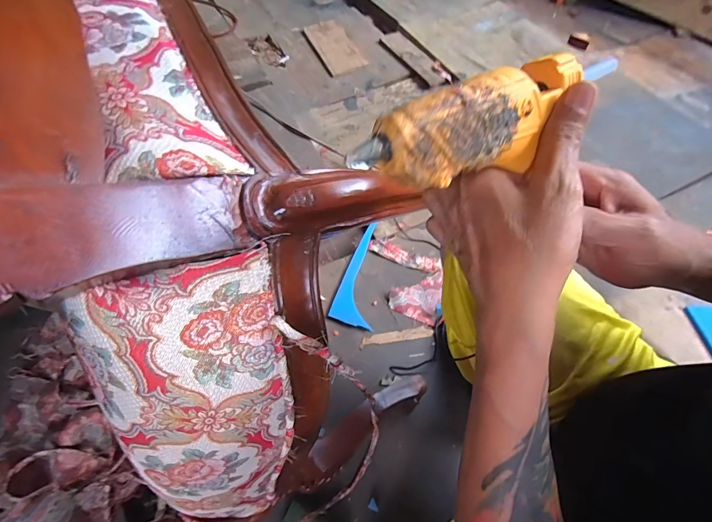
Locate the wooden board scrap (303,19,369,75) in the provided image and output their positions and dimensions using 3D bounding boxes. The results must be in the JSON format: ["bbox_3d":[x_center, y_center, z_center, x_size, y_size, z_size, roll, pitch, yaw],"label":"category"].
[{"bbox_3d":[-0.098,-0.944,1.578,0.157,0.031,0.396,-22,60,-5],"label":"wooden board scrap"}]

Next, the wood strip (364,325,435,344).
[{"bbox_3d":[0.095,0.170,0.833,0.163,0.009,0.024,-8,57,-3],"label":"wood strip"}]

